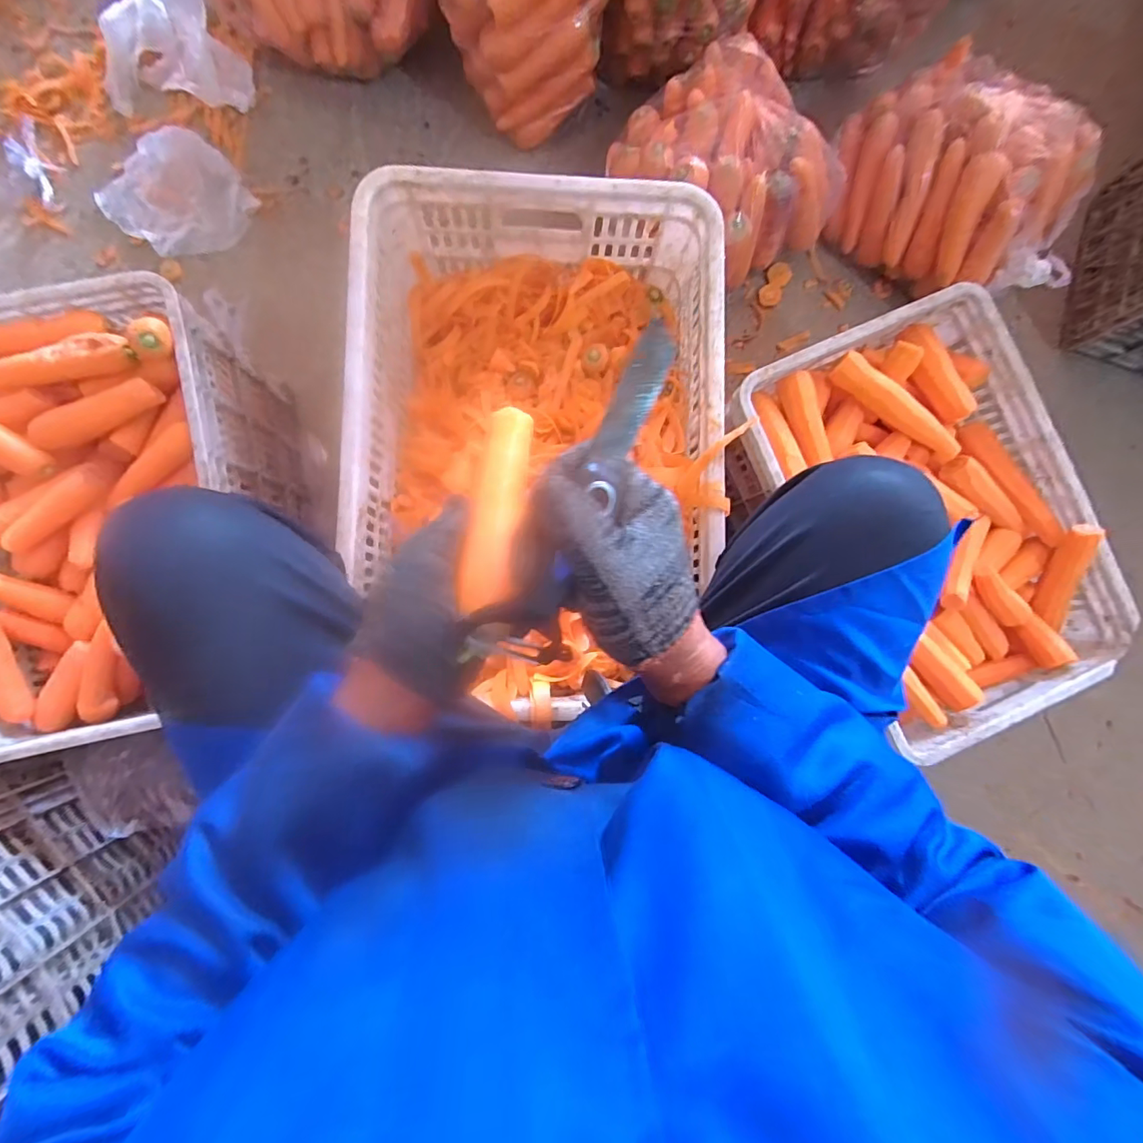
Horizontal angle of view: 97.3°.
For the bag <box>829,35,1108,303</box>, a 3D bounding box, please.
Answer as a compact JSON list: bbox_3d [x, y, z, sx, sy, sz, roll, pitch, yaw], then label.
[{"bbox_3d":[0.630,-0.621,0.822,0.228,0.196,0.404,-43,90,-4],"label":"bag"}]

